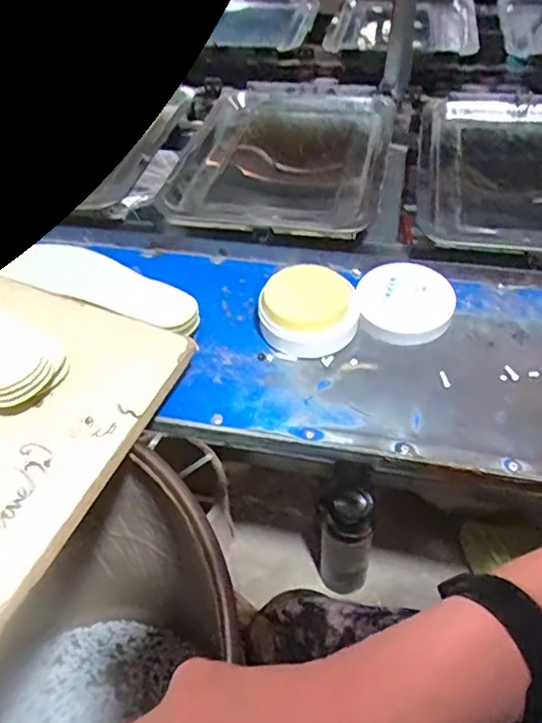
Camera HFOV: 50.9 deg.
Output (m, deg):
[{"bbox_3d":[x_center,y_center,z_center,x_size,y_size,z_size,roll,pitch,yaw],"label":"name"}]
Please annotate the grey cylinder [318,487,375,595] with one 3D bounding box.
[{"bbox_3d":[0.119,0.286,0.914,0.083,0.231,0.077,8,48,11],"label":"grey cylinder"}]

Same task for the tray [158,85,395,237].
[{"bbox_3d":[0.025,-0.293,0.802,0.261,0.054,0.385,9,48,11],"label":"tray"}]

